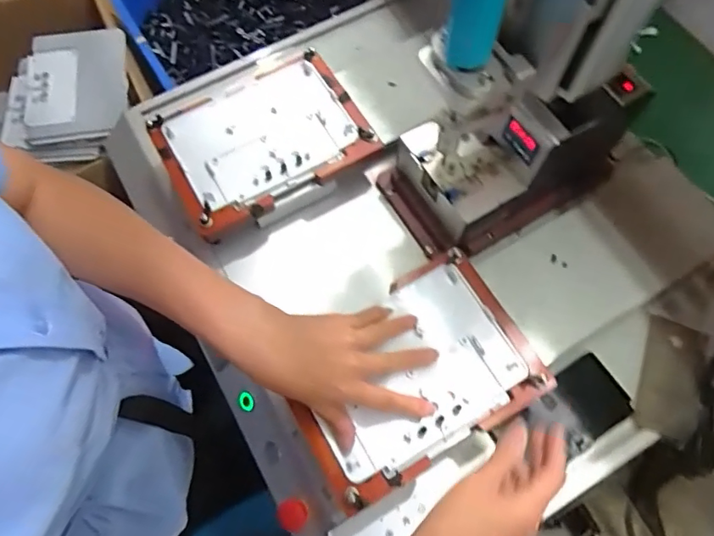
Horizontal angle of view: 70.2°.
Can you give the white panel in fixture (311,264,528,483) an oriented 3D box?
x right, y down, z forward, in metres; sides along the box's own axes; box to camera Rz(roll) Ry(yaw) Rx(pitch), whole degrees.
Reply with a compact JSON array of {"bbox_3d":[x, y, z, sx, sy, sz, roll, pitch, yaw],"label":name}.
[{"bbox_3d":[0.048,0.096,0.464,0.185,0.015,0.133,-30,71,-11],"label":"white panel in fixture"}]

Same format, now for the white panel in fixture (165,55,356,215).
[{"bbox_3d":[-0.106,-0.148,0.565,0.183,0.014,0.137,-27,70,-10],"label":"white panel in fixture"}]

